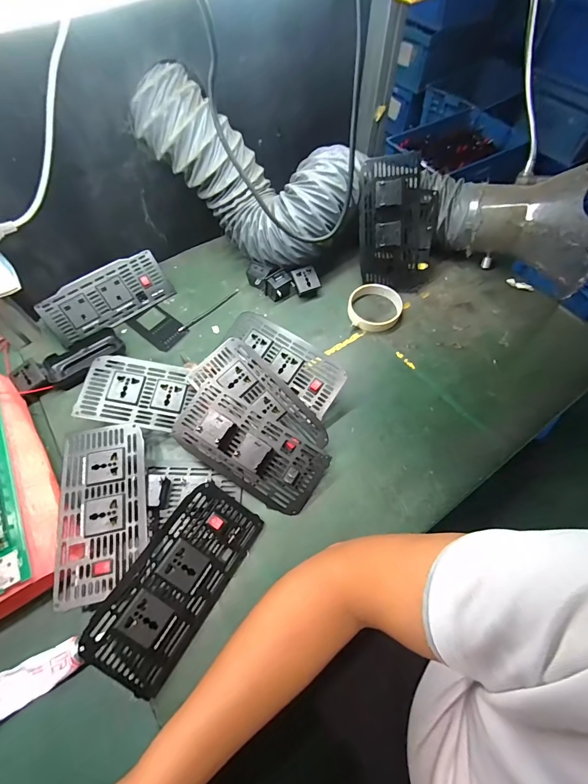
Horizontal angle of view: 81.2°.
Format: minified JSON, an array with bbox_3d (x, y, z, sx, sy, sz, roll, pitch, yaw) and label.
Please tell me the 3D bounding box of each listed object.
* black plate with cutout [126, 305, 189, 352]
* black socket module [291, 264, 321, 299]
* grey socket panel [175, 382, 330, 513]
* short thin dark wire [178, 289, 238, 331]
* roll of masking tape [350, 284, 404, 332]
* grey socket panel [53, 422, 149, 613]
[{"bbox_3d":[-0.219,-0.105,0.553,0.092,0.007,0.056,37,67,19],"label":"black plate with cutout"},{"bbox_3d":[0.020,-0.181,0.570,0.040,0.022,0.048,-22,84,-7],"label":"black socket module"},{"bbox_3d":[-0.057,0.067,0.423,0.194,0.028,0.089,32,82,8],"label":"grey socket panel"},{"bbox_3d":[-0.139,-0.135,0.566,0.123,0.006,0.009,-41,68,-20],"label":"short thin dark wire"},{"bbox_3d":[0.130,-0.136,0.549,0.084,0.025,0.082,0,61,1],"label":"roll of masking tape"},{"bbox_3d":[-0.216,0.127,0.388,0.091,0.016,0.187,-13,62,-6],"label":"grey socket panel"}]

